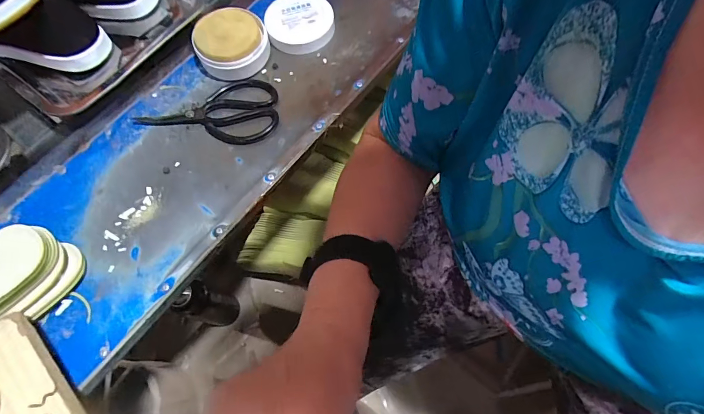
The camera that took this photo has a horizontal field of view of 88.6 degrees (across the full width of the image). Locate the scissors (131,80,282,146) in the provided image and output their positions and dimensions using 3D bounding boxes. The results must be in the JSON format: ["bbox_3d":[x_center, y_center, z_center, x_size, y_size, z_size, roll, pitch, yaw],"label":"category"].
[{"bbox_3d":[-0.201,-0.127,0.501,0.192,0.007,0.105,-10,66,0],"label":"scissors"}]

